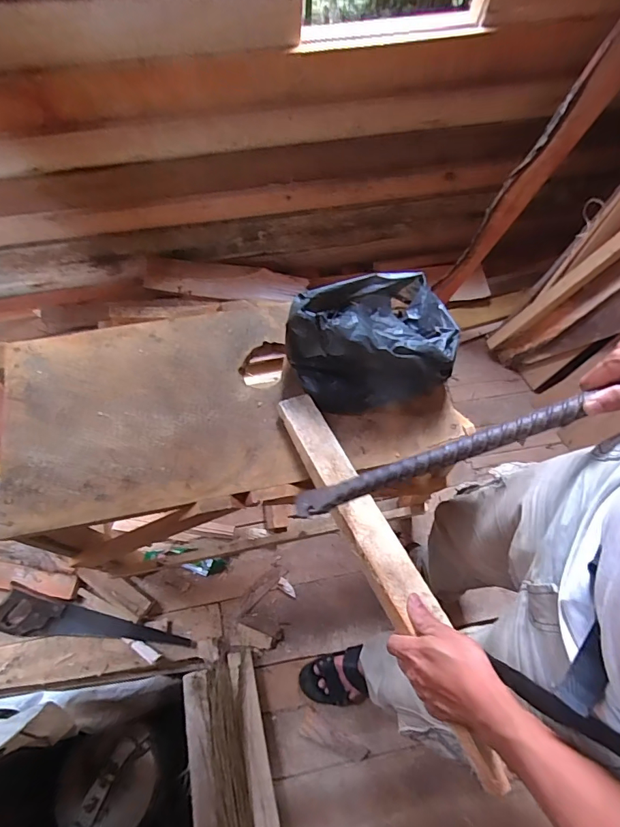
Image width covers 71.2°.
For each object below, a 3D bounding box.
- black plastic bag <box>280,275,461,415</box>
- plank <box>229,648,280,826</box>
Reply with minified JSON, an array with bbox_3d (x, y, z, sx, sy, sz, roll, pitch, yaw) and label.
[{"bbox_3d":[0.091,-0.117,0.621,0.244,0.115,0.187,-15,73,-7],"label":"black plastic bag"},{"bbox_3d":[-0.089,0.870,0.913,0.049,0.038,0.662,-12,72,-6],"label":"plank"}]

